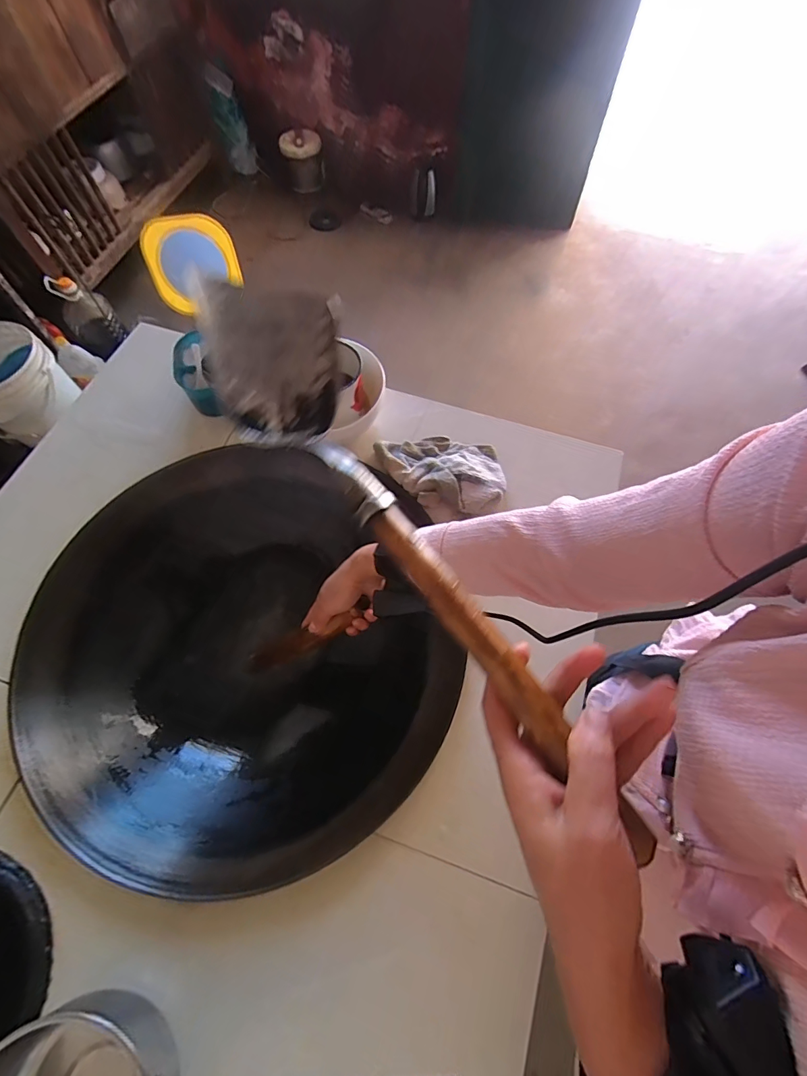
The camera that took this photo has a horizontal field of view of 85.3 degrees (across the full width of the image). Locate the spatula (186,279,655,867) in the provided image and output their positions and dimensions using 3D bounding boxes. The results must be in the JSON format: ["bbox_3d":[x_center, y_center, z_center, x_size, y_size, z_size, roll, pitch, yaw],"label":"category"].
[{"bbox_3d":[0.004,-0.017,0.269,0.105,0.074,0.381,-35,76,-14],"label":"spatula"}]

